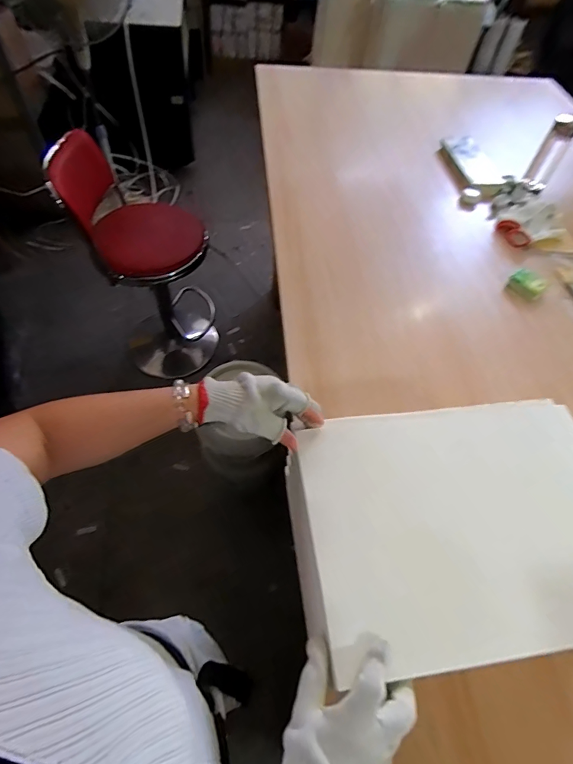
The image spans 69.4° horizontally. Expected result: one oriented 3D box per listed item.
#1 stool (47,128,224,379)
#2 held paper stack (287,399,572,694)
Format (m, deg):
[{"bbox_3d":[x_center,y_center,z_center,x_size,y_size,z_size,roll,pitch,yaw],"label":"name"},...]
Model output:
[{"bbox_3d":[-0.488,-0.381,1.534,0.402,0.887,0.380,-11,58,-12],"label":"stool"},{"bbox_3d":[0.198,0.154,0.472,0.375,0.029,0.270,-5,57,-8],"label":"held paper stack"}]

